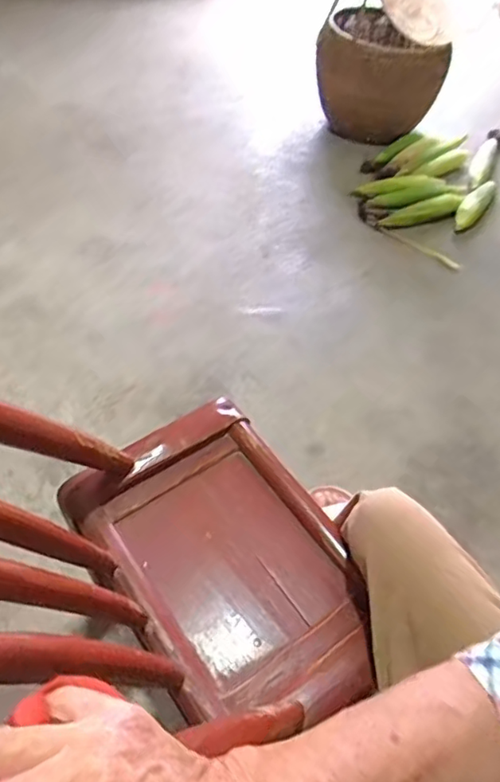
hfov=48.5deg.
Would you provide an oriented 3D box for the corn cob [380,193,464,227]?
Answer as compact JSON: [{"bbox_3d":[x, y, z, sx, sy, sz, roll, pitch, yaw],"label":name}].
[{"bbox_3d":[0.491,-0.506,1.571,0.231,0.055,0.056,-16,51,2],"label":"corn cob"}]

